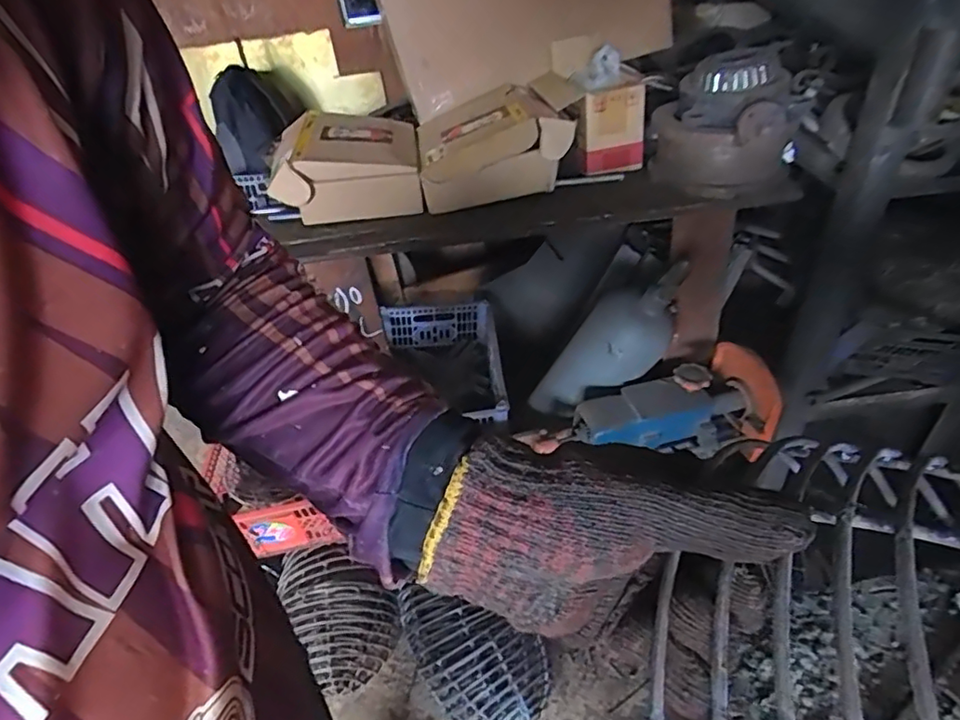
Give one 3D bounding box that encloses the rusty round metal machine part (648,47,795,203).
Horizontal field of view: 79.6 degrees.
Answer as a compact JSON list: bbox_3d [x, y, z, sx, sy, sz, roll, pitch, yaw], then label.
[{"bbox_3d":[0.433,-0.428,1.061,0.236,0.204,0.227,8,42,19],"label":"rusty round metal machine part"}]

